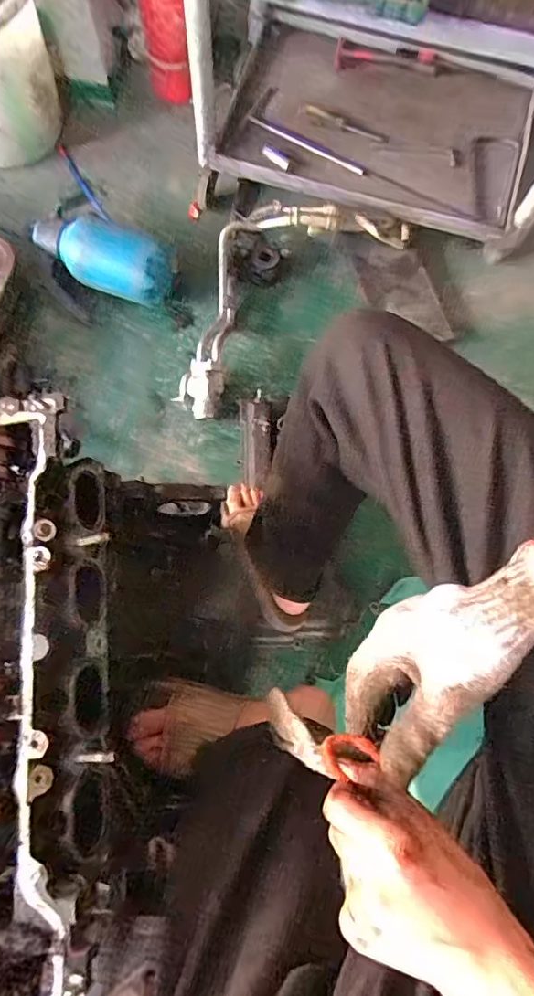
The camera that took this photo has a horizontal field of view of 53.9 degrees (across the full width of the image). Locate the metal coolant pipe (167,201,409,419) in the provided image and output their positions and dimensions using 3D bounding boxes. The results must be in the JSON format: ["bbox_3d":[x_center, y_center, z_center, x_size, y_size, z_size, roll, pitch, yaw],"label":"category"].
[{"bbox_3d":[0.001,-0.465,1.104,0.276,0.106,0.645,43,76,11],"label":"metal coolant pipe"}]

